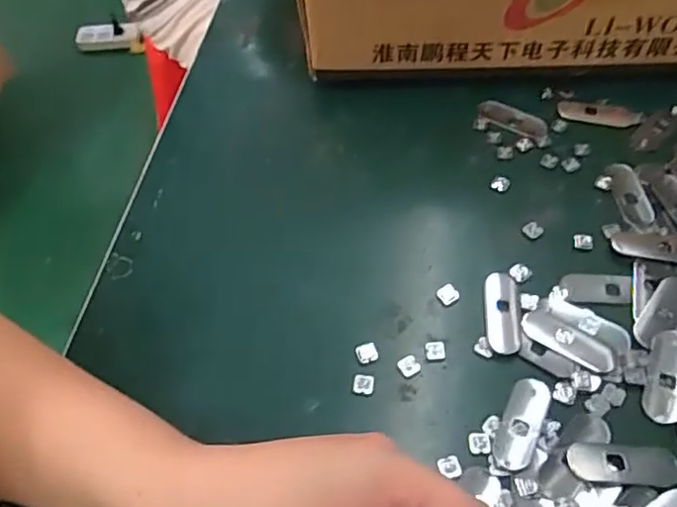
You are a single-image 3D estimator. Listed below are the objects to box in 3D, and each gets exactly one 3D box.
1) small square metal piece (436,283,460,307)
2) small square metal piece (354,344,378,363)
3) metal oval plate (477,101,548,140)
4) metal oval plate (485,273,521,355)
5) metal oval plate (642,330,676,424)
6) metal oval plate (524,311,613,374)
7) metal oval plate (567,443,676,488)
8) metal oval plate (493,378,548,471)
[{"bbox_3d":[0.062,0.023,0.346,0.012,0.004,0.011,-40,61,-21],"label":"small square metal piece"},{"bbox_3d":[0.015,0.053,0.328,0.011,0.004,0.011,-15,55,-6],"label":"small square metal piece"},{"bbox_3d":[0.121,-0.094,0.426,0.049,0.004,0.019,25,60,20],"label":"metal oval plate"},{"bbox_3d":[0.090,0.032,0.338,0.018,0.004,0.049,1,55,5],"label":"metal oval plate"},{"bbox_3d":[0.167,0.061,0.309,0.019,0.004,0.050,18,58,16],"label":"metal oval plate"},{"bbox_3d":[0.121,0.046,0.324,0.049,0.004,0.016,32,63,24],"label":"metal oval plate"},{"bbox_3d":[0.134,0.098,0.287,0.050,0.004,0.018,3,55,7],"label":"metal oval plate"},{"bbox_3d":[0.091,0.083,0.301,0.017,0.004,0.050,22,60,19],"label":"metal oval plate"}]

